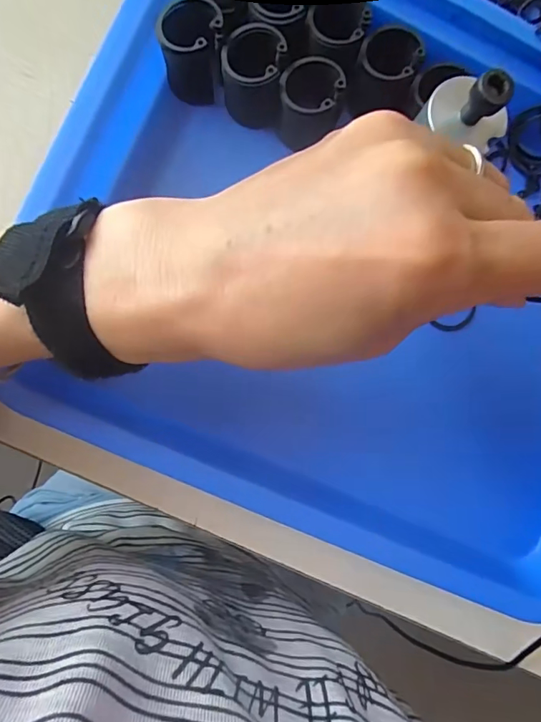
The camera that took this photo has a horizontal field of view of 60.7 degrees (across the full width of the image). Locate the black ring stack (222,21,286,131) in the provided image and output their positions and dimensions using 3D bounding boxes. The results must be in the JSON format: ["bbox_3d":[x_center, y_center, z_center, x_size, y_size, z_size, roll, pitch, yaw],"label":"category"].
[{"bbox_3d":[-0.010,-0.167,0.268,0.034,0.037,0.035,-2,87,-6],"label":"black ring stack"}]

